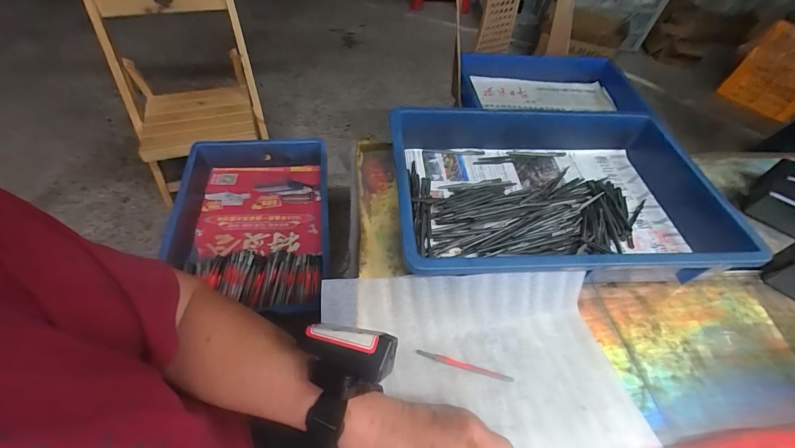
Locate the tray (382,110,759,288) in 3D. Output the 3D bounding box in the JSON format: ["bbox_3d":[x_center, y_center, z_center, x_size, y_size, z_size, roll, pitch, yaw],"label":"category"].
[{"bbox_3d":[0.213,-0.047,0.505,0.429,0.071,0.281,0,53,-6],"label":"tray"}]

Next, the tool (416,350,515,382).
[{"bbox_3d":[0.072,0.153,0.385,0.103,0.007,0.007,14,52,5],"label":"tool"}]

